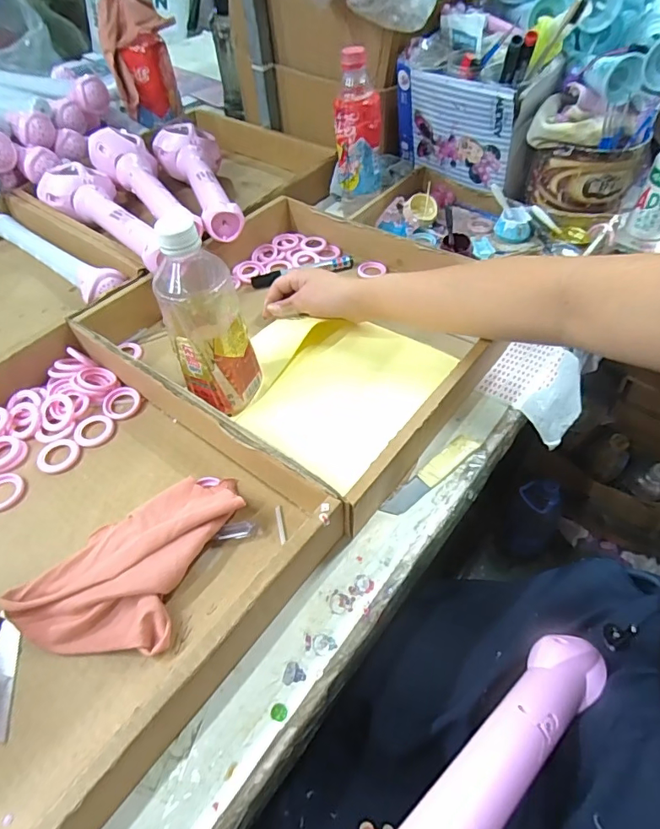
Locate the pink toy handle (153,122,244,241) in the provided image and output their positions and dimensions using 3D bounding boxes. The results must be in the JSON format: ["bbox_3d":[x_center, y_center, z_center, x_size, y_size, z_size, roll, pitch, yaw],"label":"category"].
[{"bbox_3d":[-0.191,-0.330,0.691,0.098,0.084,0.323,-15,52,-10],"label":"pink toy handle"}]

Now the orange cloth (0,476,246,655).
[{"bbox_3d":[-0.153,0.102,0.370,0.122,0.031,0.161,18,53,16],"label":"orange cloth"}]

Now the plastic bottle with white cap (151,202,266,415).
[{"bbox_3d":[-0.108,-0.082,0.427,0.073,0.176,0.072,-15,52,-10],"label":"plastic bottle with white cap"}]

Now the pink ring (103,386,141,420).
[{"bbox_3d":[-0.213,-0.012,0.489,0.036,0.006,0.037,-1,50,1],"label":"pink ring"}]

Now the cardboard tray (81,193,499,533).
[{"bbox_3d":[-0.025,-0.113,0.530,0.380,0.063,0.345,31,58,25],"label":"cardboard tray"}]

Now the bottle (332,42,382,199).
[{"bbox_3d":[0.038,-0.386,0.640,0.067,0.165,0.076,-4,50,-1],"label":"bottle"}]

